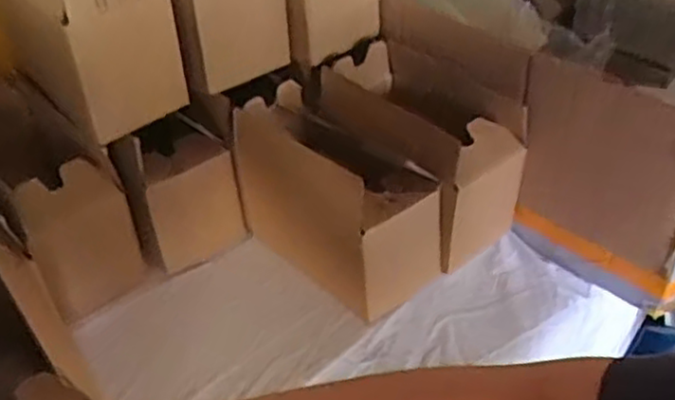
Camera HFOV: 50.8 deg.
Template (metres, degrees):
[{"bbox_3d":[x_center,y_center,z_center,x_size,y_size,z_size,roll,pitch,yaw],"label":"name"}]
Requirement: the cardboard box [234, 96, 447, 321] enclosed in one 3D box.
[{"bbox_3d":[-0.003,-0.005,0.655,0.180,0.136,0.096,30,47,33],"label":"cardboard box"}]

